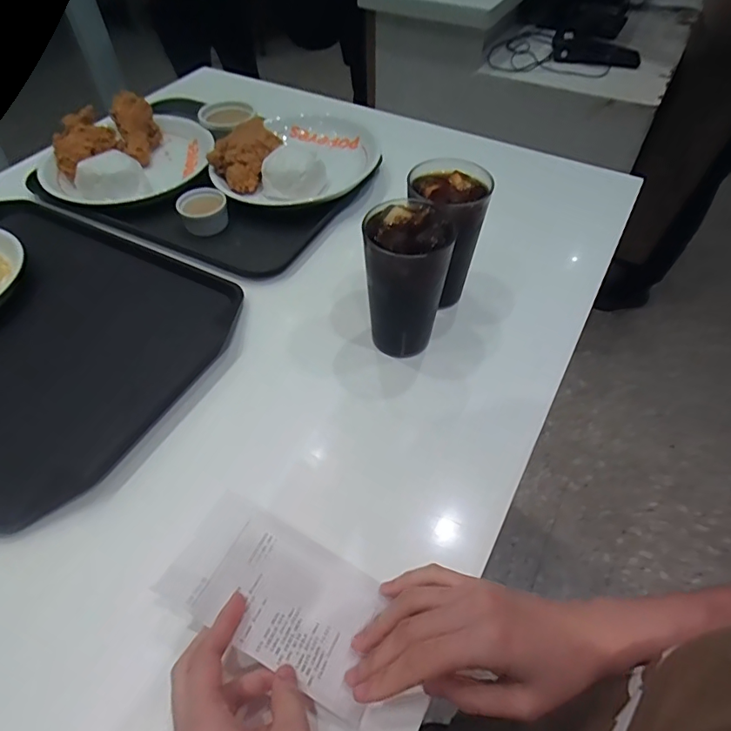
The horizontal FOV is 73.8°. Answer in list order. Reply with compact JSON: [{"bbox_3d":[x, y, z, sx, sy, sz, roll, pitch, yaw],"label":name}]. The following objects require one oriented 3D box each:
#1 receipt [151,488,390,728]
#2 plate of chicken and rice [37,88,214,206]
[{"bbox_3d":[-0.054,0.149,0.317,0.139,0.011,0.076,32,57,2],"label":"receipt"},{"bbox_3d":[-0.307,-0.278,0.630,0.205,0.065,0.193,0,50,0],"label":"plate of chicken and rice"}]

